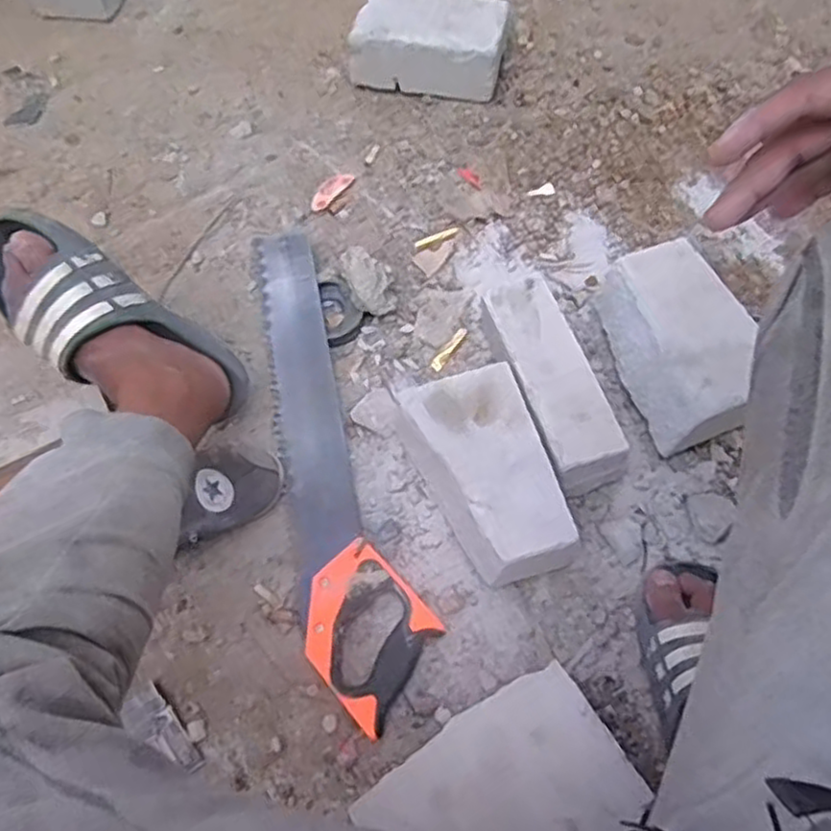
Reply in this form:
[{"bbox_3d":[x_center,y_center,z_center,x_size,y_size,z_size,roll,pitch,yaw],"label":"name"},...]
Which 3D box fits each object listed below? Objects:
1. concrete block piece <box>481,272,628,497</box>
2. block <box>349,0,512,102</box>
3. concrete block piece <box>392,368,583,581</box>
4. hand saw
[{"bbox_3d":[0.136,-0.035,0.734,0.076,0.067,0.222,-20,63,-8],"label":"concrete block piece"},{"bbox_3d":[0.022,-0.517,0.997,0.202,0.084,0.138,13,63,9],"label":"block"},{"bbox_3d":[0.075,0.057,0.700,0.110,0.081,0.197,-22,64,-9],"label":"concrete block piece"},{"bbox_3d":[-0.096,0.029,0.753,0.109,0.031,0.548,-15,63,-6],"label":"hand saw"}]

